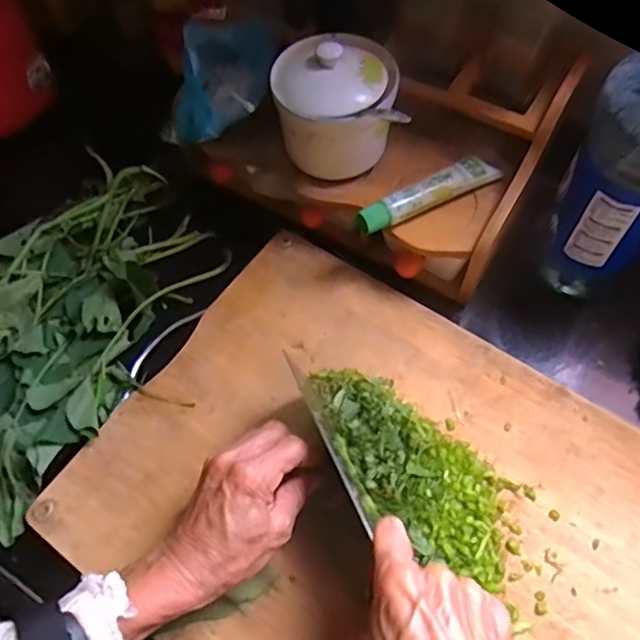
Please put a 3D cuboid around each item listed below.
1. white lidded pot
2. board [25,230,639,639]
[{"bbox_3d":[0.015,-0.178,0.489,0.097,0.089,0.089,-1,62,1],"label":"white lidded pot"},{"bbox_3d":[0.073,0.155,0.435,0.489,0.029,0.325,32,68,14],"label":"board"}]

